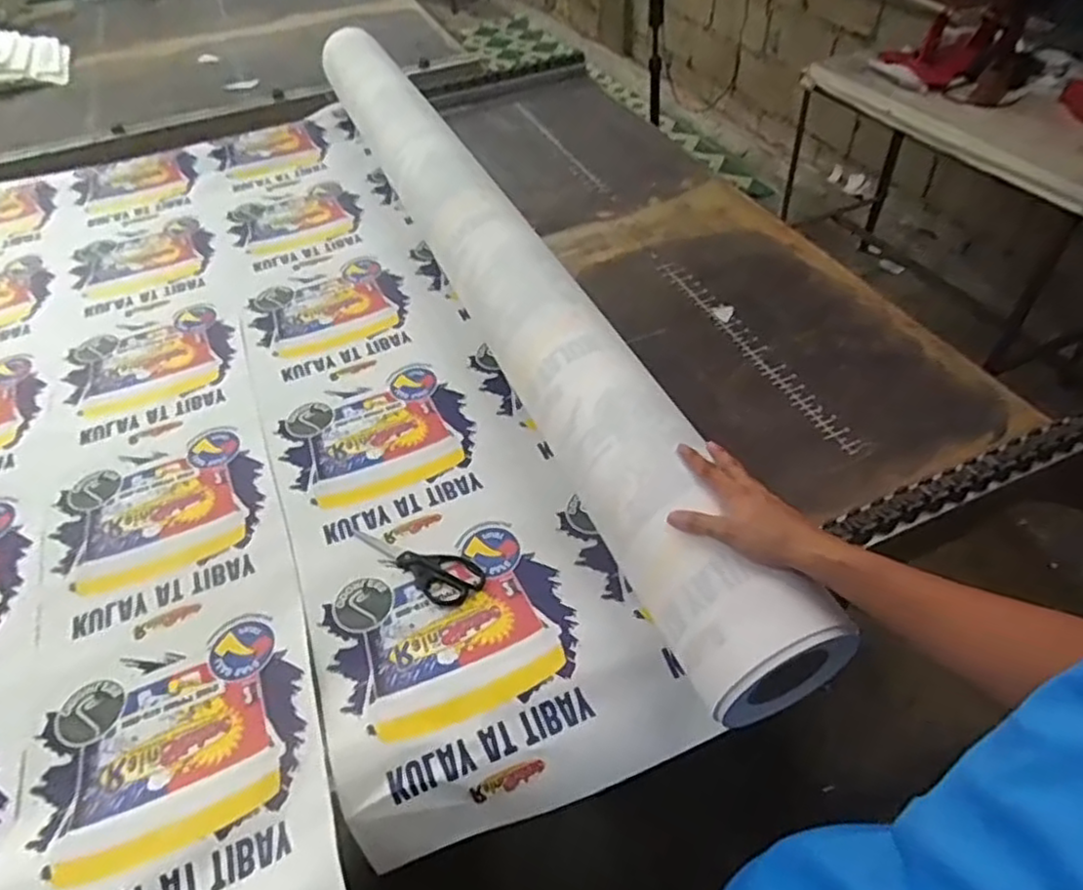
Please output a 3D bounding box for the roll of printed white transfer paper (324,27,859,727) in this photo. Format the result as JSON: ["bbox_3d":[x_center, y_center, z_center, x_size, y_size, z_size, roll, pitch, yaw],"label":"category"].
[{"bbox_3d":[-0.085,-0.306,1.145,0.147,0.184,1.594,-19,50,-13],"label":"roll of printed white transfer paper"}]

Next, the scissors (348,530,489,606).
[{"bbox_3d":[-0.160,0.143,0.890,0.190,0.007,0.069,30,57,27],"label":"scissors"}]

